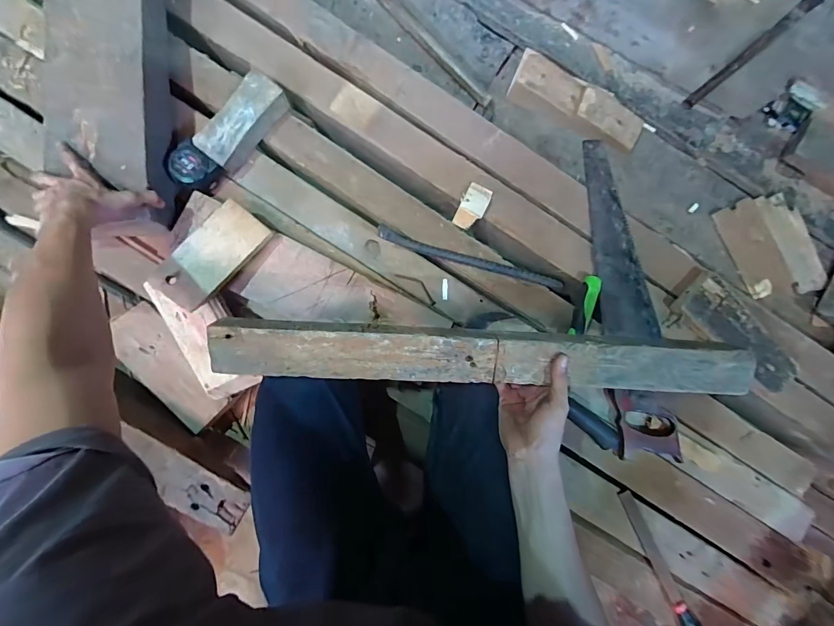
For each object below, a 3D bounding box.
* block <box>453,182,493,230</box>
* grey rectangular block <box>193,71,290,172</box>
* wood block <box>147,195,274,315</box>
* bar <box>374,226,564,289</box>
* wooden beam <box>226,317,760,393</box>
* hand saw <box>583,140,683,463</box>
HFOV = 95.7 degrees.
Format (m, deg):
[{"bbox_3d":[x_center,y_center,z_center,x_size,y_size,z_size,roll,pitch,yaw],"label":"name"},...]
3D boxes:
[{"bbox_3d":[0.098,-0.188,0.662,0.045,0.016,0.085,24,87,-3],"label":"block"},{"bbox_3d":[-0.292,-0.319,0.626,0.069,0.037,0.157,39,86,-2],"label":"grey rectangular block"},{"bbox_3d":[-0.309,-0.086,0.569,0.080,0.024,0.169,42,86,-2],"label":"wood block"},{"bbox_3d":[0.094,-0.091,0.642,0.321,0.048,0.023,15,87,-4],"label":"bar"},{"bbox_3d":[0.086,0.054,0.448,0.622,0.033,0.064,3,88,-3],"label":"wooden beam"},{"bbox_3d":[0.367,-0.032,0.659,0.107,0.048,0.553,-4,89,-4],"label":"hand saw"}]

